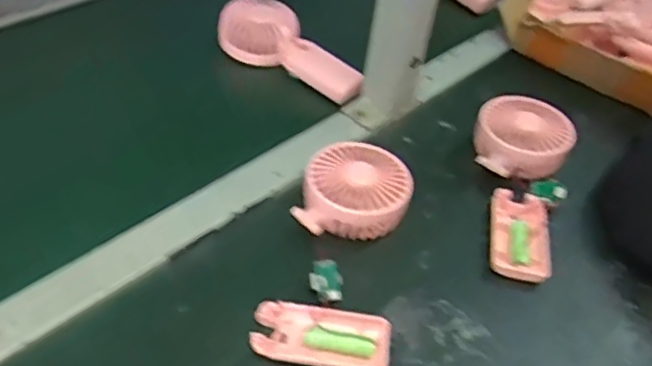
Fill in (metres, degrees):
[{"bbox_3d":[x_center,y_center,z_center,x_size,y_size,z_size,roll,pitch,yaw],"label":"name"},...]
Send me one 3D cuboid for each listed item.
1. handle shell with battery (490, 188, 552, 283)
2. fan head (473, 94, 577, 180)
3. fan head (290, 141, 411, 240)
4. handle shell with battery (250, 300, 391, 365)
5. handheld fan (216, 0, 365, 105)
[{"bbox_3d":[0.168,0.044,0.538,0.049,0.011,0.097,13,44,6],"label":"handle shell with battery"},{"bbox_3d":[0.187,-0.041,0.595,0.091,0.047,0.088,0,44,-7],"label":"fan head"},{"bbox_3d":[0.021,0.009,0.529,0.095,0.040,0.082,-4,45,-11],"label":"fan head"},{"bbox_3d":[-0.003,0.110,0.442,0.096,0.016,0.044,9,44,2],"label":"handle shell with battery"},{"bbox_3d":[-0.039,-0.145,0.679,0.176,0.025,0.077,38,81,15],"label":"handheld fan"}]

